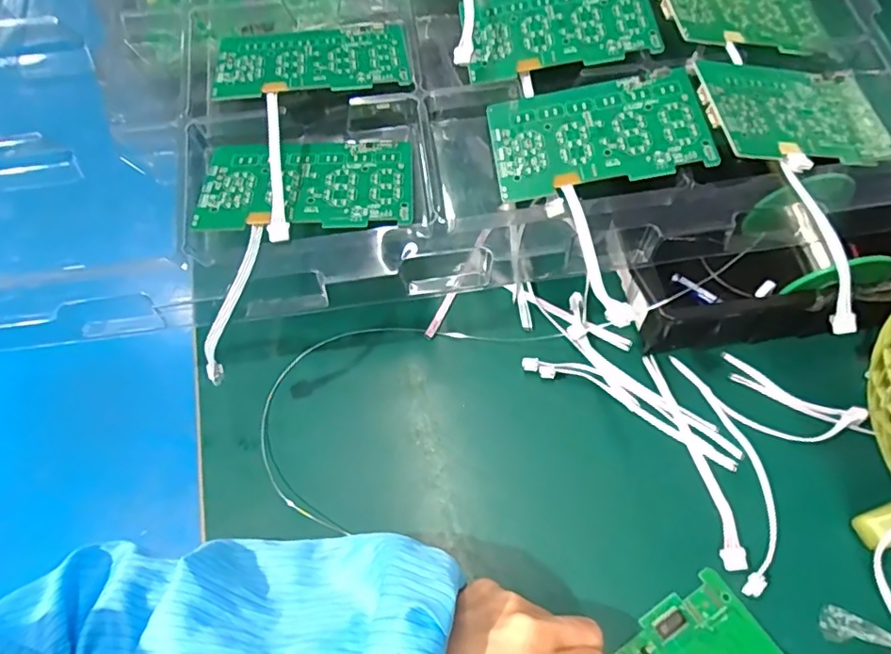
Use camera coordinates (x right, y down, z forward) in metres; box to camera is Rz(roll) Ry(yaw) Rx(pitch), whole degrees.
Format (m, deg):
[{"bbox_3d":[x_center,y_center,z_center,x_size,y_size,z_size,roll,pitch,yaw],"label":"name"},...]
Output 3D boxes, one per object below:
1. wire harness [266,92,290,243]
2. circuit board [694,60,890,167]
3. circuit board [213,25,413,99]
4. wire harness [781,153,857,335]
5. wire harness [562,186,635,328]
[{"bbox_3d":[-0.106,-0.102,0.352,0.012,0.017,0.111,-8,62,0],"label":"wire harness"},{"bbox_3d":[0.226,-0.139,0.363,0.126,0.005,0.081,-2,64,-14],"label":"circuit board"},{"bbox_3d":[-0.092,-0.188,0.394,0.129,0.004,0.080,-7,55,-6],"label":"circuit board"},{"bbox_3d":[0.220,-0.051,0.329,0.016,0.012,0.110,-10,79,-1],"label":"wire harness"},{"bbox_3d":[0.083,-0.044,0.315,0.011,0.018,0.107,-8,62,0],"label":"wire harness"}]

